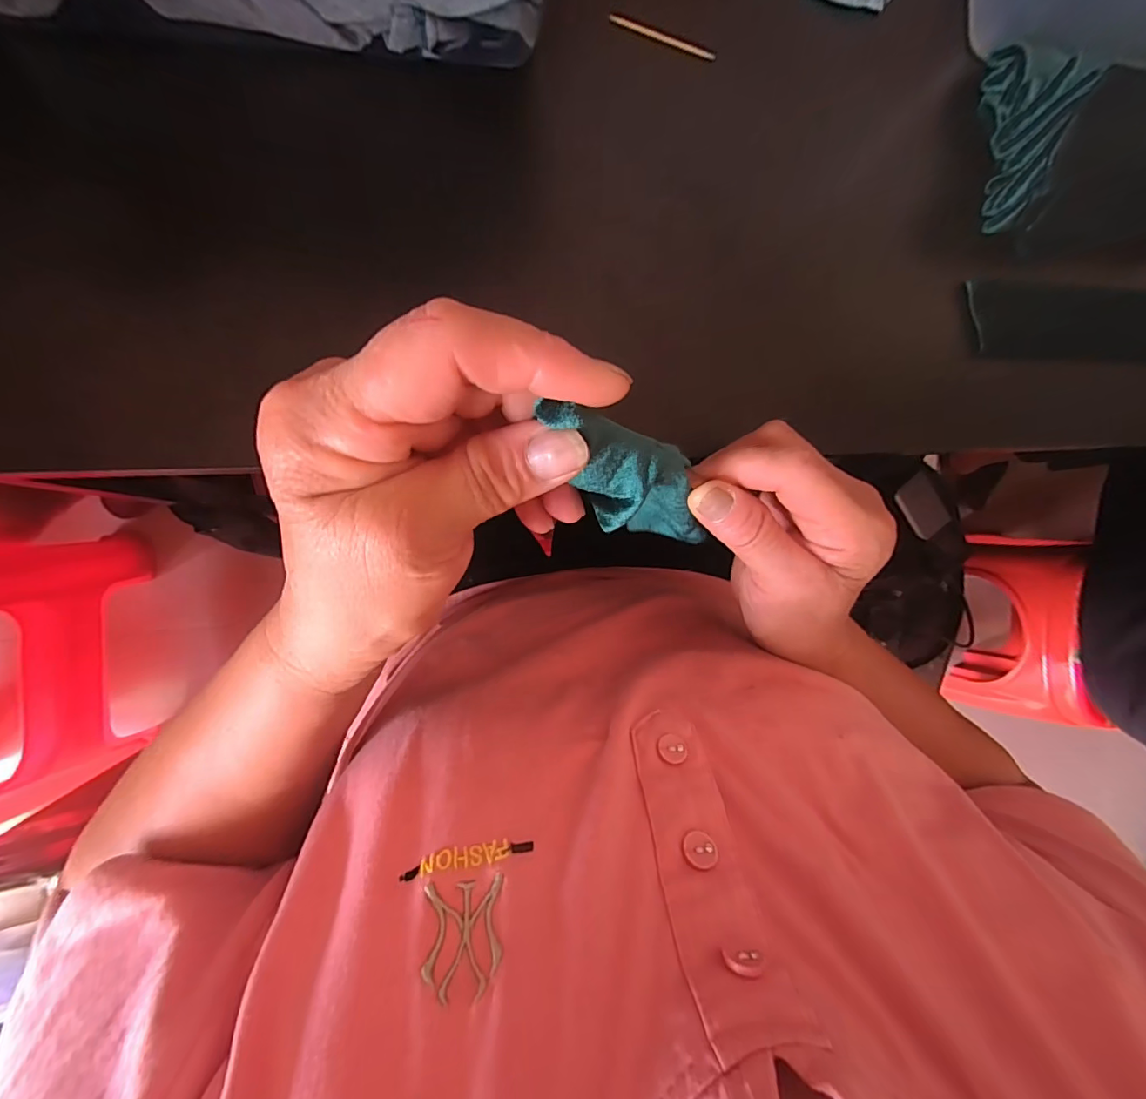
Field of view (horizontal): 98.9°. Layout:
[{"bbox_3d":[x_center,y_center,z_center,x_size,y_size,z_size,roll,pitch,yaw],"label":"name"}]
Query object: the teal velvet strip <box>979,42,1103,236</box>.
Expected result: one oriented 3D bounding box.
[{"bbox_3d":[0.261,-0.241,0.278,0.018,0.048,0.092,-5,92,-9],"label":"teal velvet strip"}]

